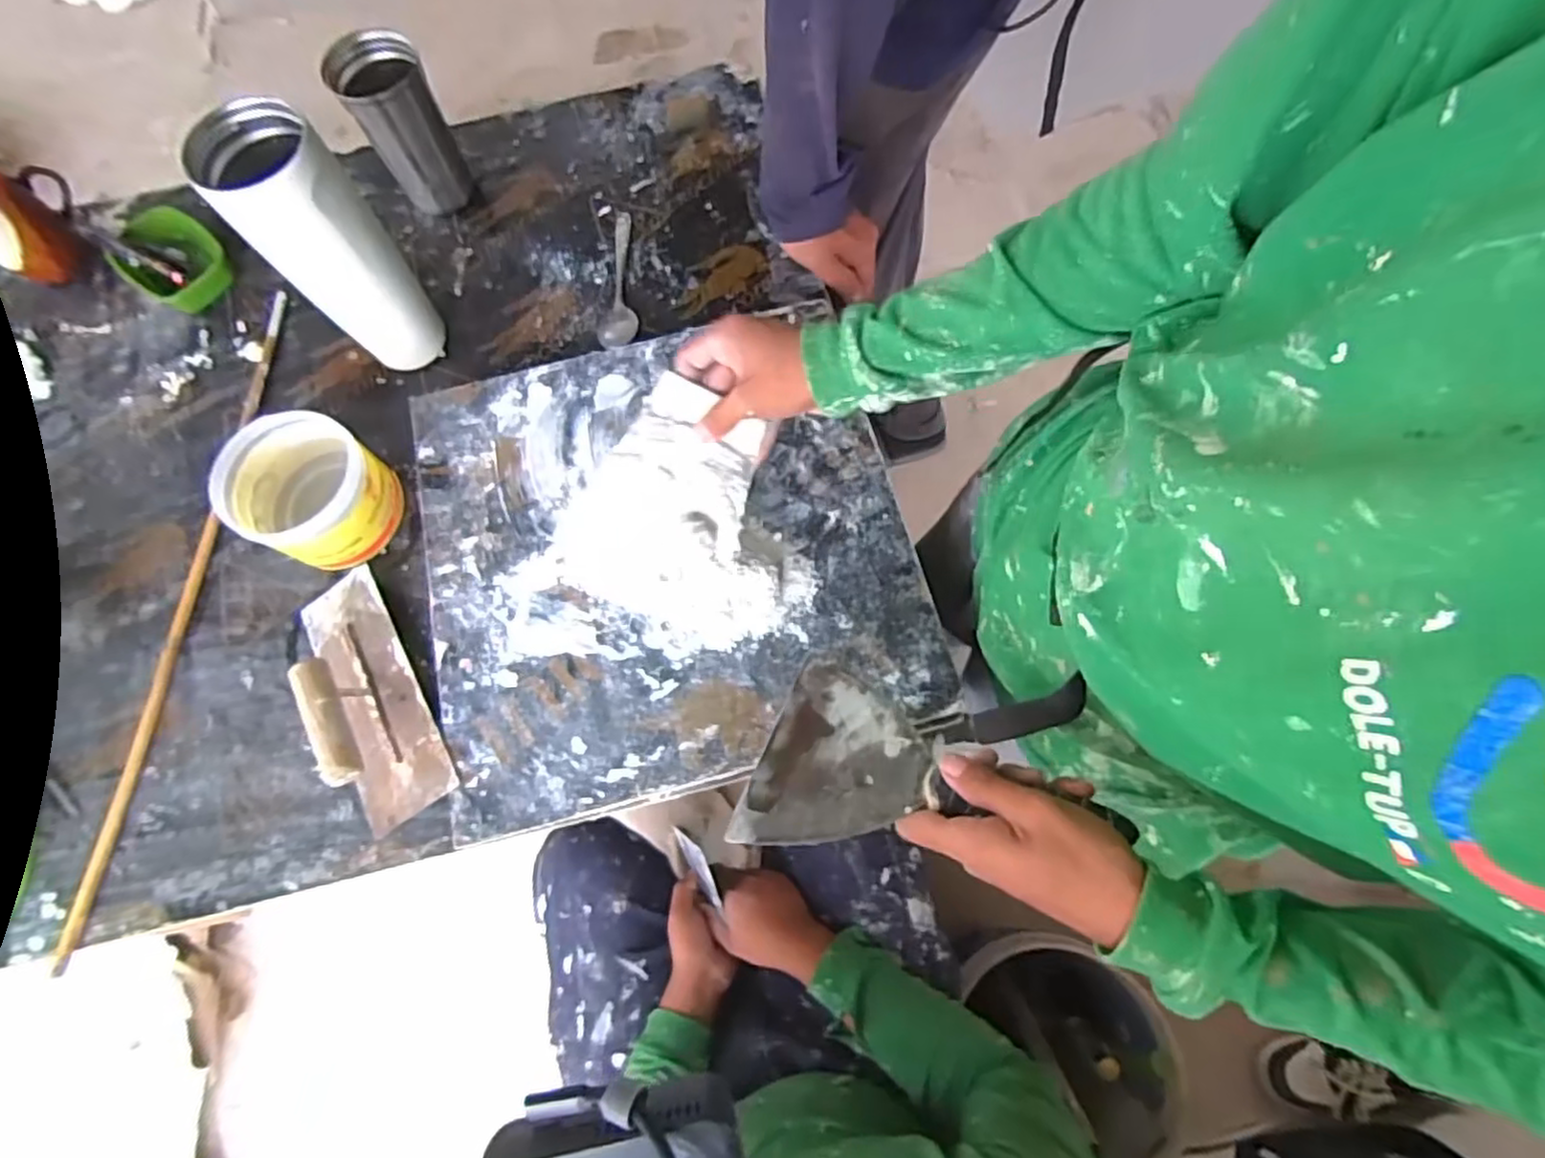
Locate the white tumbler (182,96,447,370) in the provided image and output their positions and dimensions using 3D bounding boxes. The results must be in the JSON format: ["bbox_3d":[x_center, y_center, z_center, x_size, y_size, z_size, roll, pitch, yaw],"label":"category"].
[{"bbox_3d":[-0.374,-0.276,0.610,0.085,0.227,0.085,-1,72,2],"label":"white tumbler"}]

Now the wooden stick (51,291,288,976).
[{"bbox_3d":[-0.525,0.004,0.631,0.022,0.015,0.610,2,72,3],"label":"wooden stick"}]

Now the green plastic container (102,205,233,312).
[{"bbox_3d":[-0.624,-0.334,0.740,0.119,0.041,0.087,37,77,13],"label":"green plastic container"}]

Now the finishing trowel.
[{"bbox_3d":[-0.338,0.088,0.566,0.085,0.075,0.220,-31,73,-8],"label":"finishing trowel"}]

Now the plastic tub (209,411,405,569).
[{"bbox_3d":[-0.398,-0.074,0.612,0.108,0.086,0.113,-1,72,2],"label":"plastic tub"}]

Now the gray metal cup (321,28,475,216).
[{"bbox_3d":[-0.364,-0.448,0.705,0.077,0.149,0.080,-1,72,2],"label":"gray metal cup"}]

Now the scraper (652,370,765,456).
[{"bbox_3d":[-0.046,-0.119,0.508,0.081,0.004,0.031,26,114,-6],"label":"scraper"}]

